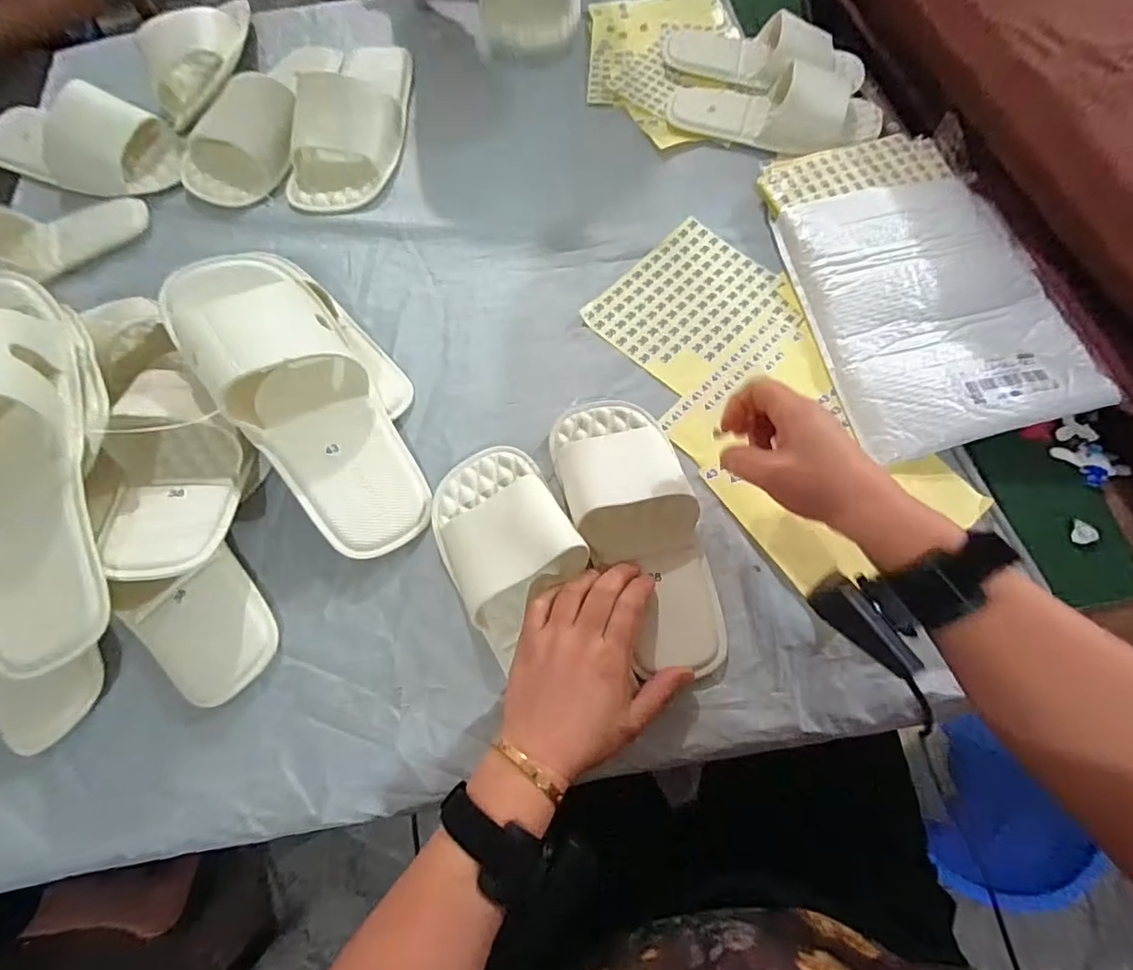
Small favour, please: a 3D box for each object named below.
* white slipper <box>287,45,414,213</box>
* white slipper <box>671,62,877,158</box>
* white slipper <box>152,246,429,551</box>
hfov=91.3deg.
[{"bbox_3d":[-0.241,-0.425,0.625,0.112,0.051,0.267,3,67,3],"label":"white slipper"},{"bbox_3d":[0.224,-0.411,0.601,0.227,0.053,0.086,20,69,10],"label":"white slipper"},{"bbox_3d":[-0.210,-0.071,0.446,0.106,0.073,0.279,-34,91,-12],"label":"white slipper"}]

